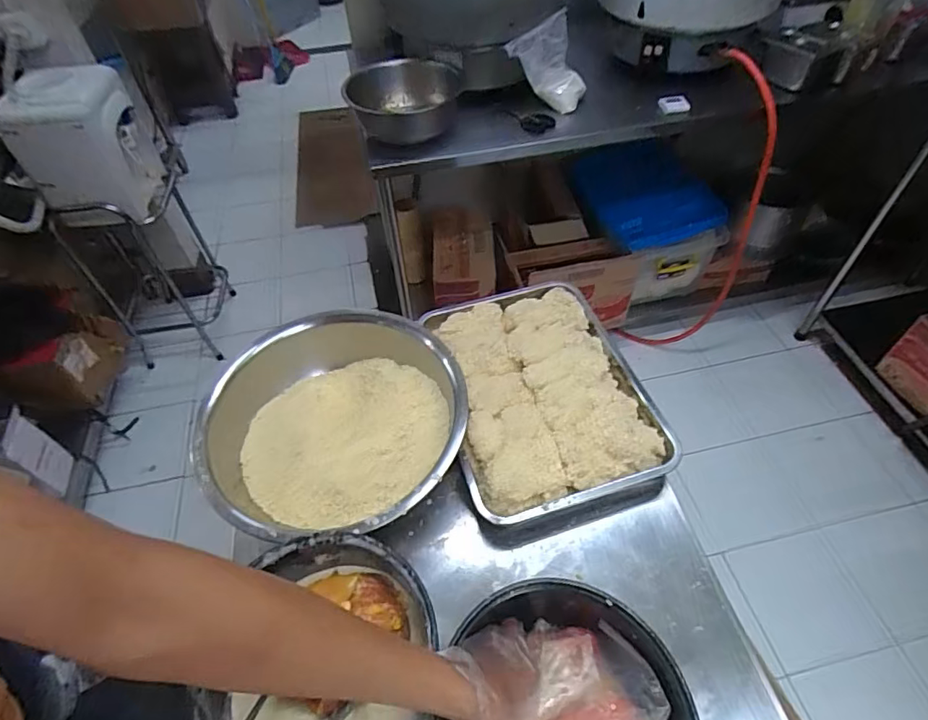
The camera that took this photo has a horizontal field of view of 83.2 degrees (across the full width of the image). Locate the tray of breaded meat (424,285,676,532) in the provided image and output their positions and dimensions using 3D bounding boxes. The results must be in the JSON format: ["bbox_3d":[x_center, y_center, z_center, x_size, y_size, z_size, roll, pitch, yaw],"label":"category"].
[{"bbox_3d":[0.115,0.025,0.773,0.286,0.046,0.386,-12,51,-7],"label":"tray of breaded meat"}]

